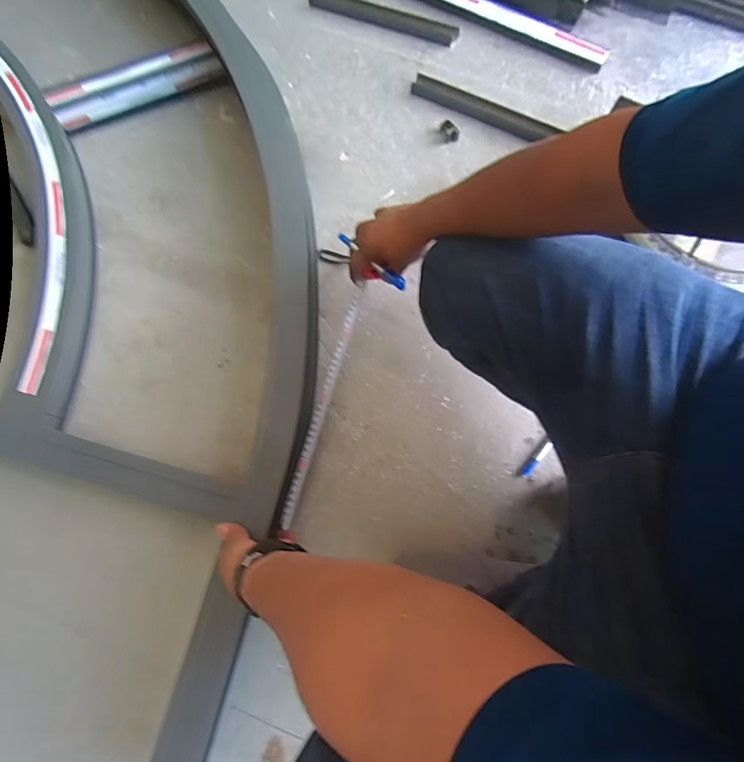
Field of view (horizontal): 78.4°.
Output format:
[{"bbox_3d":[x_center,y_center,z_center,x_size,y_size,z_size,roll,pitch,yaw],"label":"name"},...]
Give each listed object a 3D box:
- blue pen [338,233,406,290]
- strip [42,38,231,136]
[{"bbox_3d":[0.000,-0.174,0.658,0.129,0.018,0.017,42,78,13],"label":"blue pen"},{"bbox_3d":[-0.430,-0.542,0.839,0.307,0.074,0.022,-21,32,-5],"label":"strip"}]

